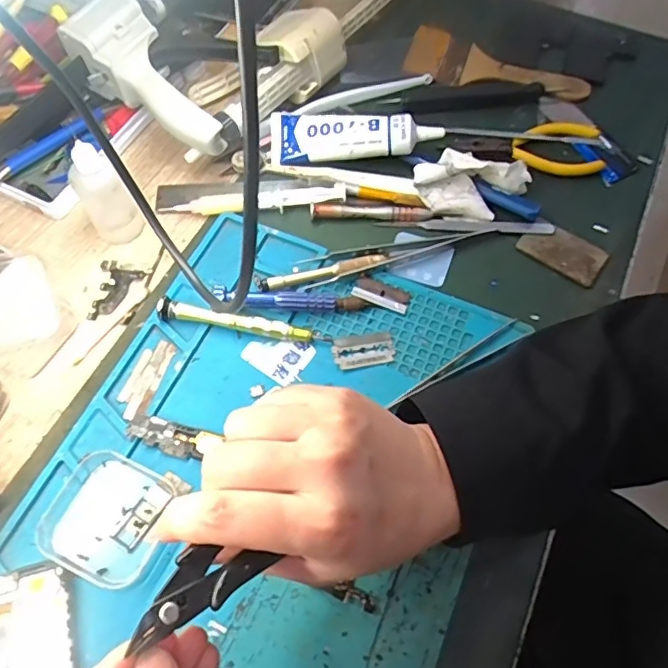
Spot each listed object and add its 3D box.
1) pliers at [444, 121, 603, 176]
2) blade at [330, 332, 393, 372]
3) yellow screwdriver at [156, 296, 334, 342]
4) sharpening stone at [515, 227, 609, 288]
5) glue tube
[{"bbox_3d":[0.157,-0.154,0.457,0.119,0.014,0.056,-1,63,-2],"label":"pliers"},{"bbox_3d":[0.021,0.011,0.376,0.041,0.004,0.024,-11,65,-14],"label":"blade"},{"bbox_3d":[-0.061,-0.008,0.377,0.116,0.018,0.011,9,63,3],"label":"yellow screwdriver"},{"bbox_3d":[0.172,-0.063,0.418,0.061,0.004,0.037,35,67,15],"label":"sharpening stone"},{"bbox_3d":[0.015,-0.152,0.443,0.132,0.020,0.043,6,89,12],"label":"glue tube"}]

